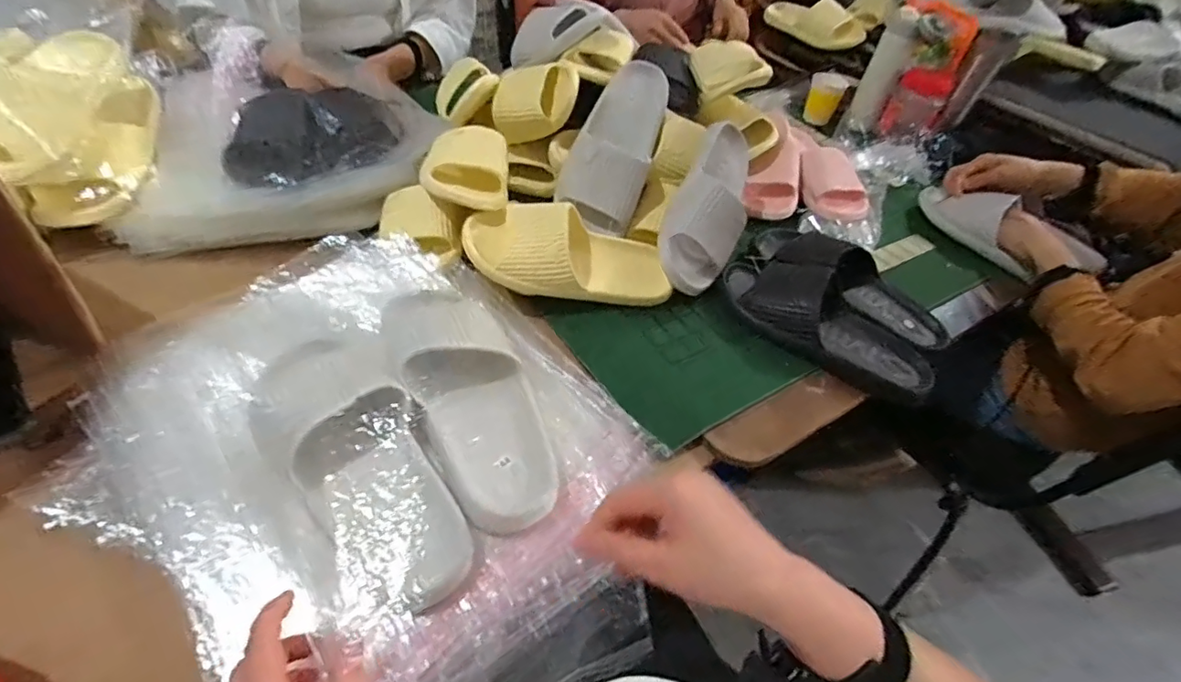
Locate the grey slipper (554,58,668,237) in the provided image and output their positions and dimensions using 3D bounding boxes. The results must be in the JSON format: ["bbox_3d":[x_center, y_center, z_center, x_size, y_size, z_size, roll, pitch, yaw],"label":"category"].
[{"bbox_3d":[0.033,-0.263,0.723,0.102,0.073,0.247,17,76,10],"label":"grey slipper"}]

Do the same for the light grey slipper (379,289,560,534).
[{"bbox_3d":[-0.119,0.034,0.517,0.108,0.061,0.287,-17,51,-21],"label":"light grey slipper"}]

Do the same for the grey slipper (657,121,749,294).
[{"bbox_3d":[0.158,-0.180,0.712,0.080,0.104,0.269,-9,49,49],"label":"grey slipper"}]

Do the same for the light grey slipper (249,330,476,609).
[{"bbox_3d":[-0.177,0.100,0.427,0.105,0.063,0.230,-24,53,-26],"label":"light grey slipper"}]

